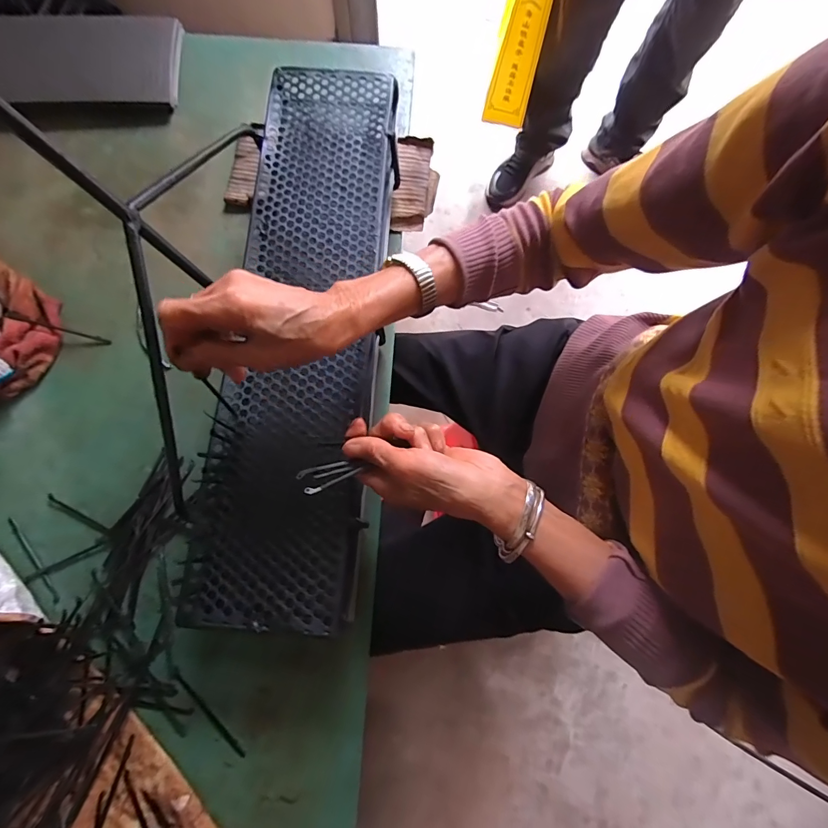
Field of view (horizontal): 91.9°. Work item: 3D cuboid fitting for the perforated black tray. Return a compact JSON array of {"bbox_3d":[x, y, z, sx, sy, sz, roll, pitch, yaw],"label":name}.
[{"bbox_3d":[-0.111,-0.103,0.430,0.151,0.045,0.602,4,78,0],"label":"perforated black tray"}]

